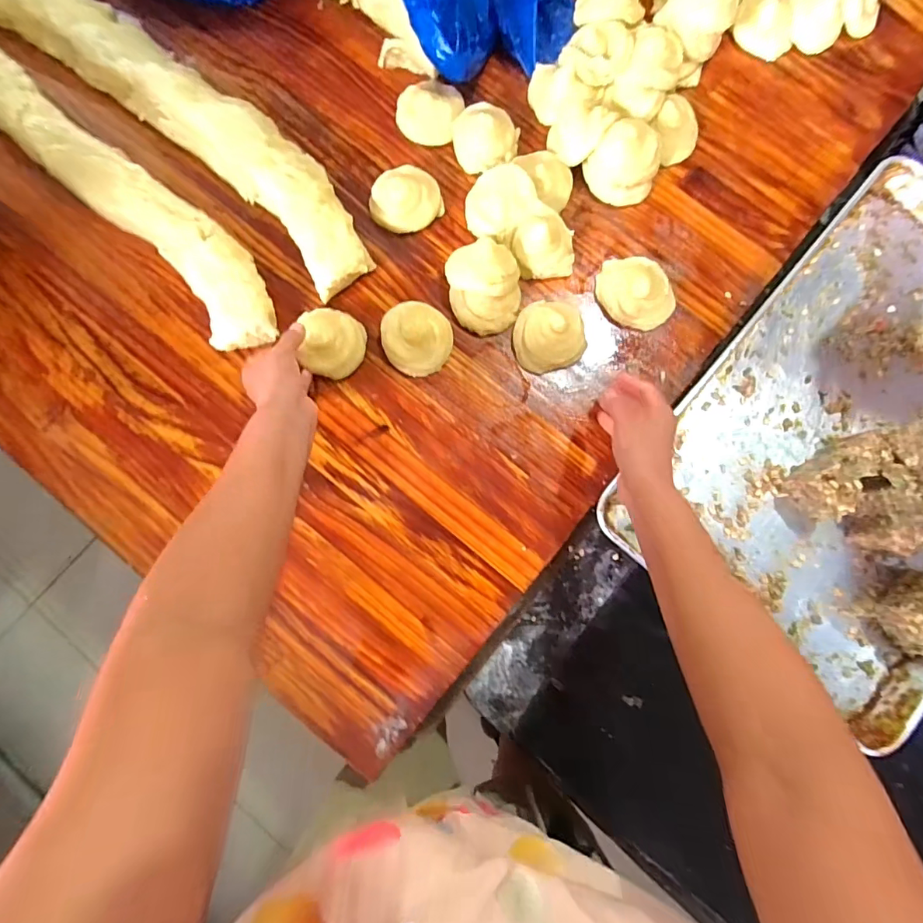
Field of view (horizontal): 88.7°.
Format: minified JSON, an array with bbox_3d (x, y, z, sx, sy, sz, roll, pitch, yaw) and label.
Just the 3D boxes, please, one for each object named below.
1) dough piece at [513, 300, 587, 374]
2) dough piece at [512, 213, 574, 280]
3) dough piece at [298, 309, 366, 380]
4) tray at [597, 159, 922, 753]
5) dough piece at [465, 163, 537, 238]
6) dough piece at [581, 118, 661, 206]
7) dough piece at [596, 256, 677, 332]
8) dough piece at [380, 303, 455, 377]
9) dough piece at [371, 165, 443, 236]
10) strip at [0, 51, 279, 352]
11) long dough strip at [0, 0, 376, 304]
[{"bbox_3d":[0.100,-0.149,0.539,0.079,0.037,0.080,0,82,0],"label":"dough piece"},{"bbox_3d":[0.097,-0.252,0.551,0.069,0.039,0.063,0,82,0],"label":"dough piece"},{"bbox_3d":[-0.146,-0.138,0.537,0.068,0.033,0.078,-5,82,-1],"label":"dough piece"},{"bbox_3d":[0.500,-0.038,0.563,0.394,0.053,0.591,41,84,5],"label":"tray"},{"bbox_3d":[0.045,-0.306,0.557,0.077,0.034,0.074,8,82,1],"label":"dough piece"},{"bbox_3d":[0.195,-0.351,0.552,0.076,0.058,0.073,0,82,0],"label":"dough piece"},{"bbox_3d":[0.206,-0.202,0.550,0.093,0.033,0.078,30,83,4],"label":"dough piece"},{"bbox_3d":[-0.054,-0.145,0.543,0.074,0.029,0.086,-43,84,-5],"label":"dough piece"},{"bbox_3d":[-0.067,-0.314,0.560,0.078,0.032,0.071,0,82,0],"label":"dough piece"},{"bbox_3d":[-0.429,-0.336,0.558,0.572,0.047,0.101,42,84,5],"label":"strip"},{"bbox_3d":[-0.349,-0.430,0.570,0.637,0.051,0.117,41,84,5],"label":"long dough strip"}]

